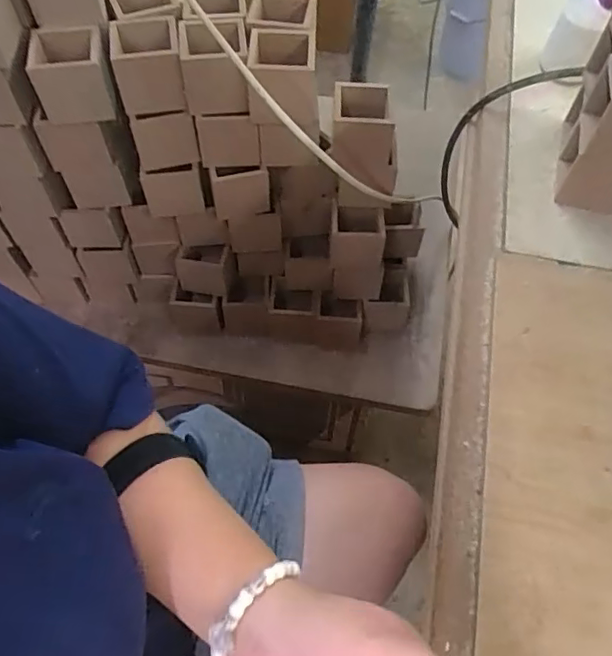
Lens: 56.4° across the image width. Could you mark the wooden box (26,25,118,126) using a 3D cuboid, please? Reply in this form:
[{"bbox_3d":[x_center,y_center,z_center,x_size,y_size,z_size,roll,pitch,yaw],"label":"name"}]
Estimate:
[{"bbox_3d":[-0.224,-0.244,0.552,0.069,0.067,0.051,-7,60,-5],"label":"wooden box"}]

